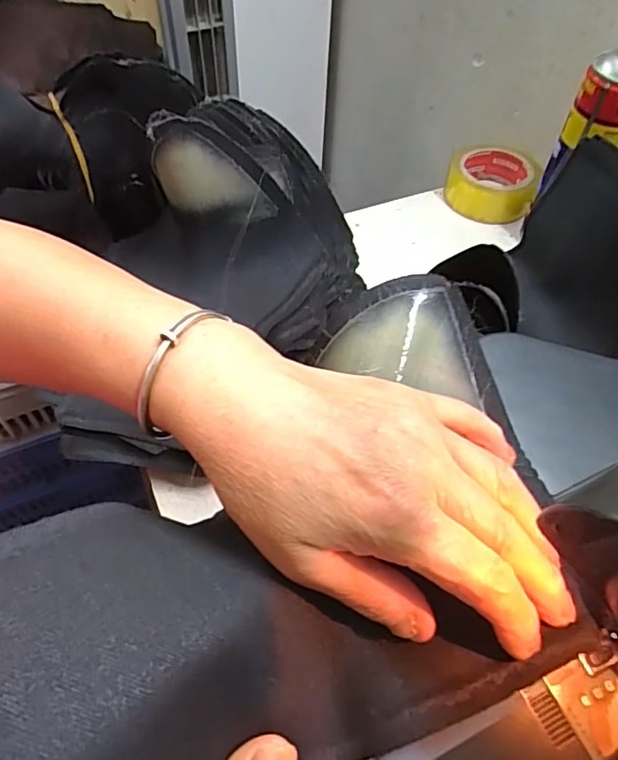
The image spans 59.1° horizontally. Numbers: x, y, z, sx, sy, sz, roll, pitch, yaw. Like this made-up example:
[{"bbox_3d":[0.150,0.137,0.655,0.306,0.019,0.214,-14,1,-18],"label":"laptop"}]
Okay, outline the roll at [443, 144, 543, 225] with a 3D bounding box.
[{"bbox_3d":[0.222,-0.244,0.666,0.103,0.047,0.099,2,54,-2],"label":"roll"}]

